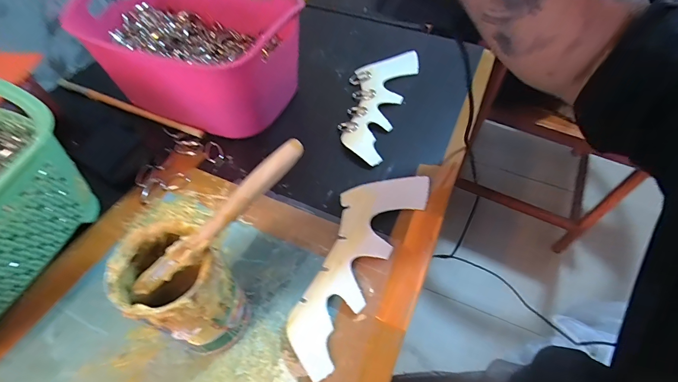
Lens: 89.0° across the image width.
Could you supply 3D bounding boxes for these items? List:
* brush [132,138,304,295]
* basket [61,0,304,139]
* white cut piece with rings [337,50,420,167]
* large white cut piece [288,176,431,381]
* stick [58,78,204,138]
[{"bbox_3d":[-0.075,0.020,0.209,0.144,0.013,0.013,-40,55,15],"label":"brush"},{"bbox_3d":[-0.188,-0.185,0.468,0.263,0.124,0.200,15,55,12],"label":"basket"},{"bbox_3d":[0.055,-0.131,0.495,0.089,0.016,0.235,11,54,9],"label":"white cut piece with rings"},{"bbox_3d":[0.014,0.058,0.354,0.076,0.010,0.230,28,59,17],"label":"large white cut piece"},{"bbox_3d":[-0.297,-0.119,0.488,0.266,0.010,0.014,20,56,15],"label":"stick"}]

